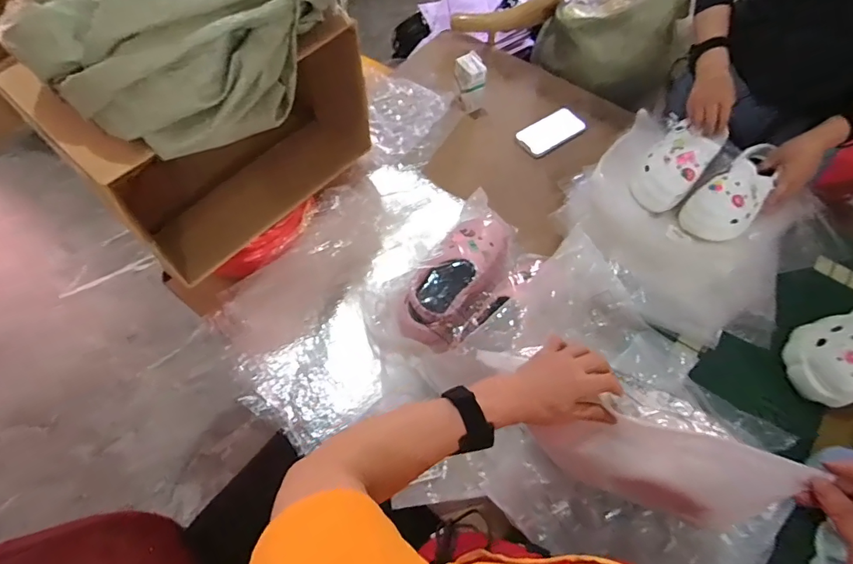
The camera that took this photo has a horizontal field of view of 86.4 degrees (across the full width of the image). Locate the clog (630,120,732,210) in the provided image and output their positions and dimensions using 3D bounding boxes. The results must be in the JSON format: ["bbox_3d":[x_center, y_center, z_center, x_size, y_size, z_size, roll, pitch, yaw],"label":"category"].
[{"bbox_3d":[0.494,-0.235,0.896,0.103,0.081,0.199,38,69,20],"label":"clog"}]

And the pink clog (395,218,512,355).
[{"bbox_3d":[0.056,-0.014,0.771,0.111,0.079,0.269,29,66,16],"label":"pink clog"}]

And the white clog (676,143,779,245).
[{"bbox_3d":[0.594,-0.167,0.857,0.230,0.079,0.112,-36,66,-17],"label":"white clog"}]

